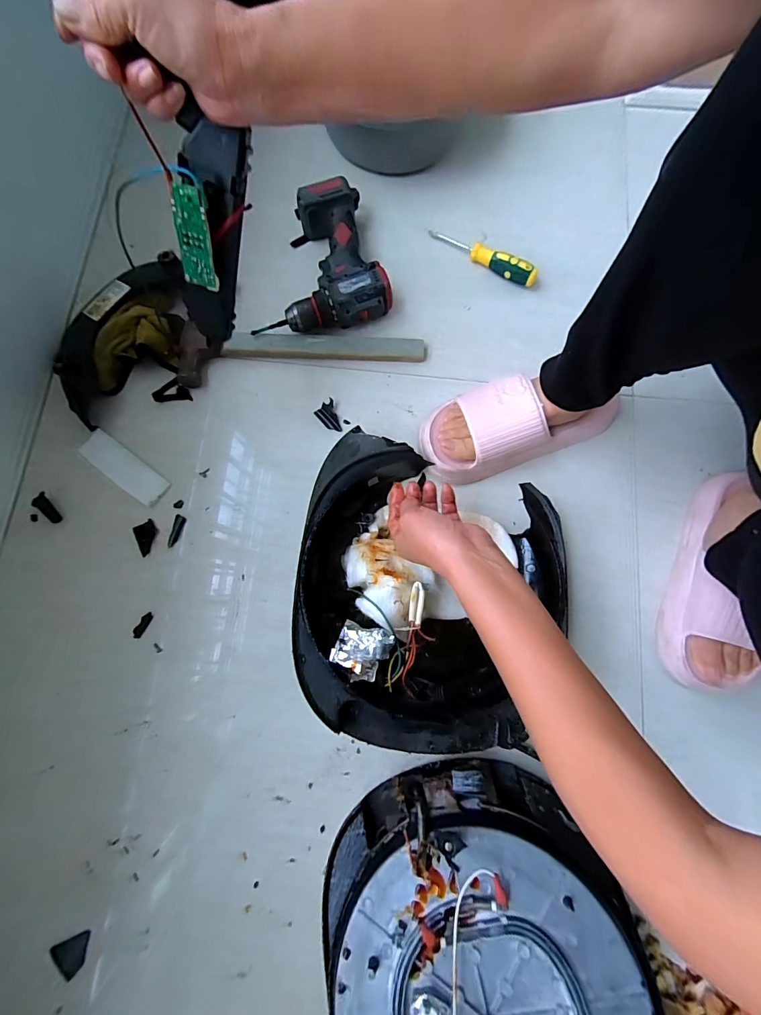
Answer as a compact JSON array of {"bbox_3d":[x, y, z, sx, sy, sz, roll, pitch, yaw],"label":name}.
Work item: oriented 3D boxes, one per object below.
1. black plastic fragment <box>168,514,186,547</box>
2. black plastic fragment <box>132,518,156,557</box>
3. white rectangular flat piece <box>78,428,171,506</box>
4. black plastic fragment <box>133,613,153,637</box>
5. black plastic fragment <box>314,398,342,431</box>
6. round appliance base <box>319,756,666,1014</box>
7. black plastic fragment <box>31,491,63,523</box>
[{"bbox_3d":[-0.261,0.030,0.506,0.014,0.004,0.041,10,78,2],"label":"black plastic fragment"},{"bbox_3d":[-0.300,0.037,0.499,0.018,0.019,0.046,6,78,1],"label":"black plastic fragment"},{"bbox_3d":[-0.336,-0.052,0.520,0.125,0.006,0.040,36,80,7],"label":"white rectangular flat piece"},{"bbox_3d":[-0.292,0.144,0.485,0.012,0.004,0.032,29,79,5],"label":"black plastic fragment"},{"bbox_3d":[-0.072,-0.123,0.537,0.028,0.008,0.045,-16,79,-4],"label":"black plastic fragment"},{"bbox_3d":[0.089,0.422,0.373,0.273,0.124,0.294,0,78,0],"label":"round appliance base"},{"bbox_3d":[-0.426,0.003,0.505,0.019,0.009,0.043,-36,96,-7],"label":"black plastic fragment"}]

